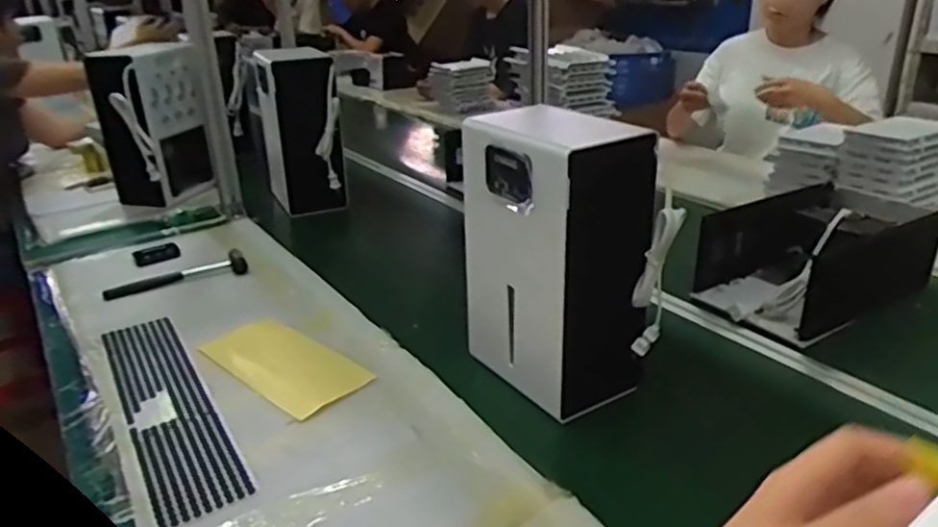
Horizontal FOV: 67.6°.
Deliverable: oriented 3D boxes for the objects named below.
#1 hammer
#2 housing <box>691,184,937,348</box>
[{"bbox_3d":[-0.537,0.024,1.288,0.246,0.031,0.073,-11,26,-20],"label":"hammer"},{"bbox_3d":[0.562,-0.017,1.122,0.353,0.111,0.207,-15,28,-26],"label":"housing"}]

